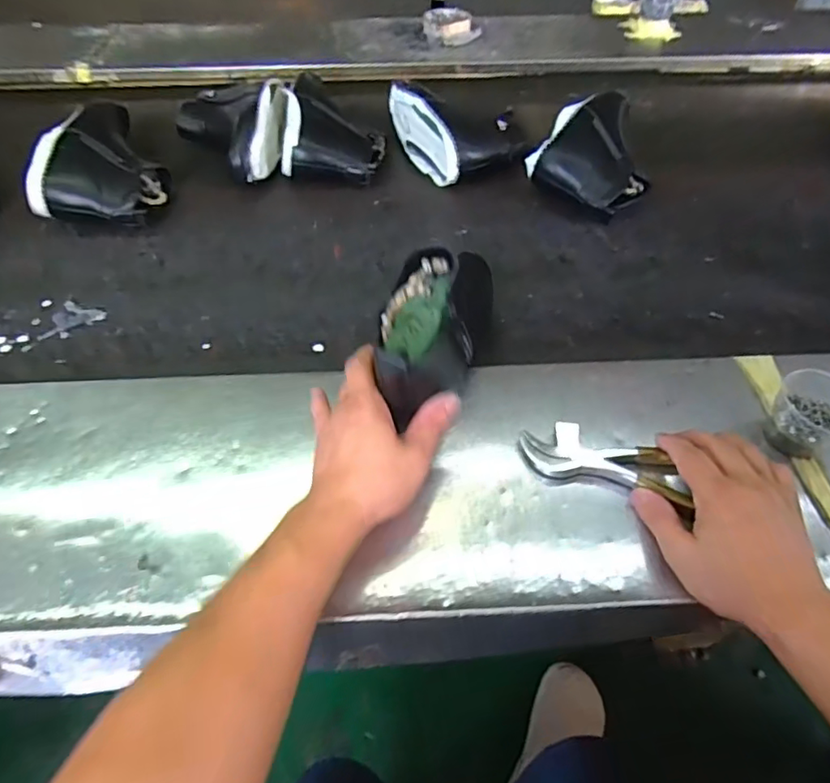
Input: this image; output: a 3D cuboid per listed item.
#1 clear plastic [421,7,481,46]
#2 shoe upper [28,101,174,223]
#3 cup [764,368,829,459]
[{"bbox_3d":[0.068,-0.666,1.026,0.107,0.042,0.103,2,52,2],"label":"clear plastic"},{"bbox_3d":[-0.410,-0.314,0.762,0.145,0.084,0.210,-1,52,0],"label":"shoe upper"},{"bbox_3d":[0.323,0.021,0.461,0.055,0.051,0.068,-31,58,-21],"label":"cup"}]

